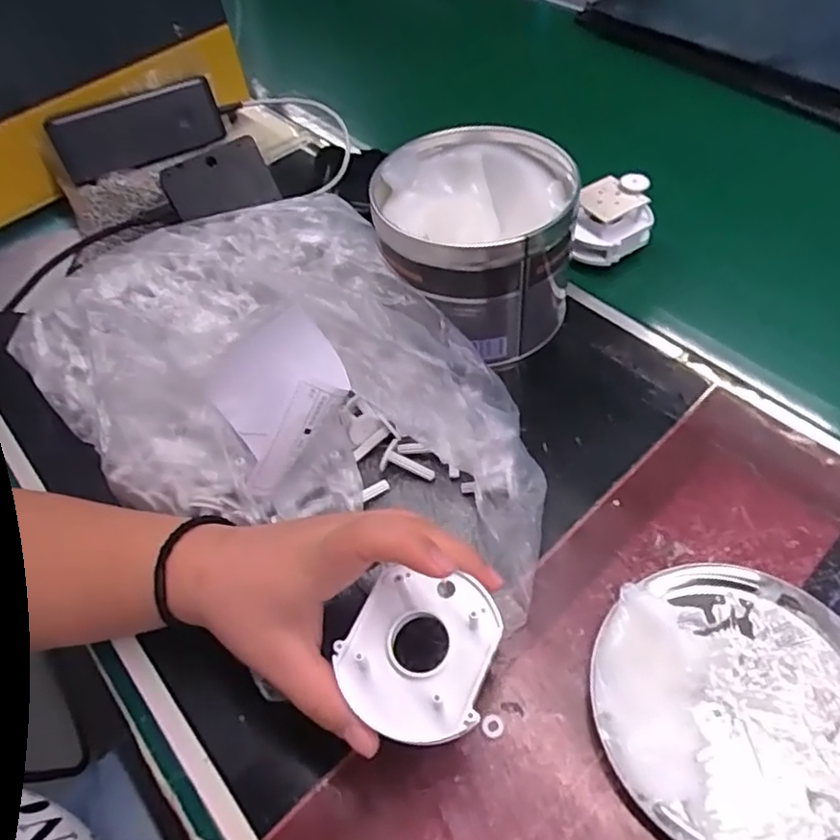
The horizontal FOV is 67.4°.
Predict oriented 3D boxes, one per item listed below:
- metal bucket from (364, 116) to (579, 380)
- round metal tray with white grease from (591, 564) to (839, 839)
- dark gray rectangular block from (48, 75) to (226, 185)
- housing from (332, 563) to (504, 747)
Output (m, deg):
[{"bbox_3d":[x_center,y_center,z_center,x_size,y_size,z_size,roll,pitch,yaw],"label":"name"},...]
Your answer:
[{"bbox_3d":[0.038,-0.116,0.428,0.120,0.104,0.128,-3,53,3],"label":"metal bucket"},{"bbox_3d":[0.145,0.124,0.281,0.126,0.024,0.128,-3,53,3],"label":"round metal tray with white grease"},{"bbox_3d":[-0.229,-0.239,0.518,0.130,0.055,0.025,-22,16,-13],"label":"dark gray rectangular block"},{"bbox_3d":[-0.002,0.095,0.261,0.060,0.011,0.064,-2,51,2],"label":"housing"}]

